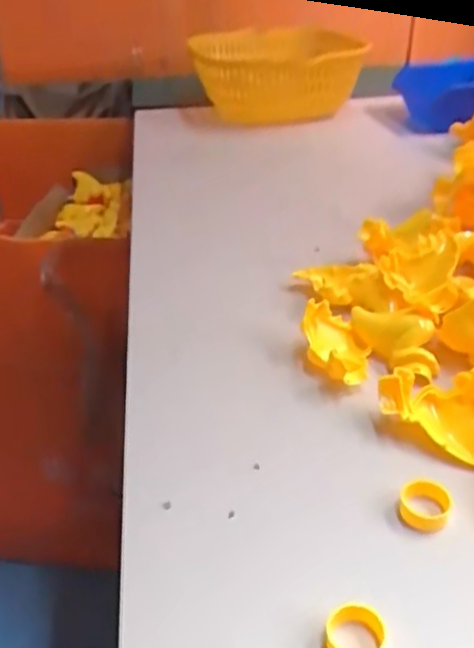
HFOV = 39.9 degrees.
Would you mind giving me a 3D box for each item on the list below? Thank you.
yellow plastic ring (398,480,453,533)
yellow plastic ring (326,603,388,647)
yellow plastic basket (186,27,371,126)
[{"bbox_3d":[0.098,0.094,0.339,0.026,0.015,0.023,14,37,21],"label":"yellow plastic ring"},{"bbox_3d":[0.051,0.136,0.282,0.025,0.012,0.025,-1,34,1],"label":"yellow plastic ring"},{"bbox_3d":[0.044,-0.332,0.889,0.206,0.102,0.214,-7,34,-7],"label":"yellow plastic basket"}]

